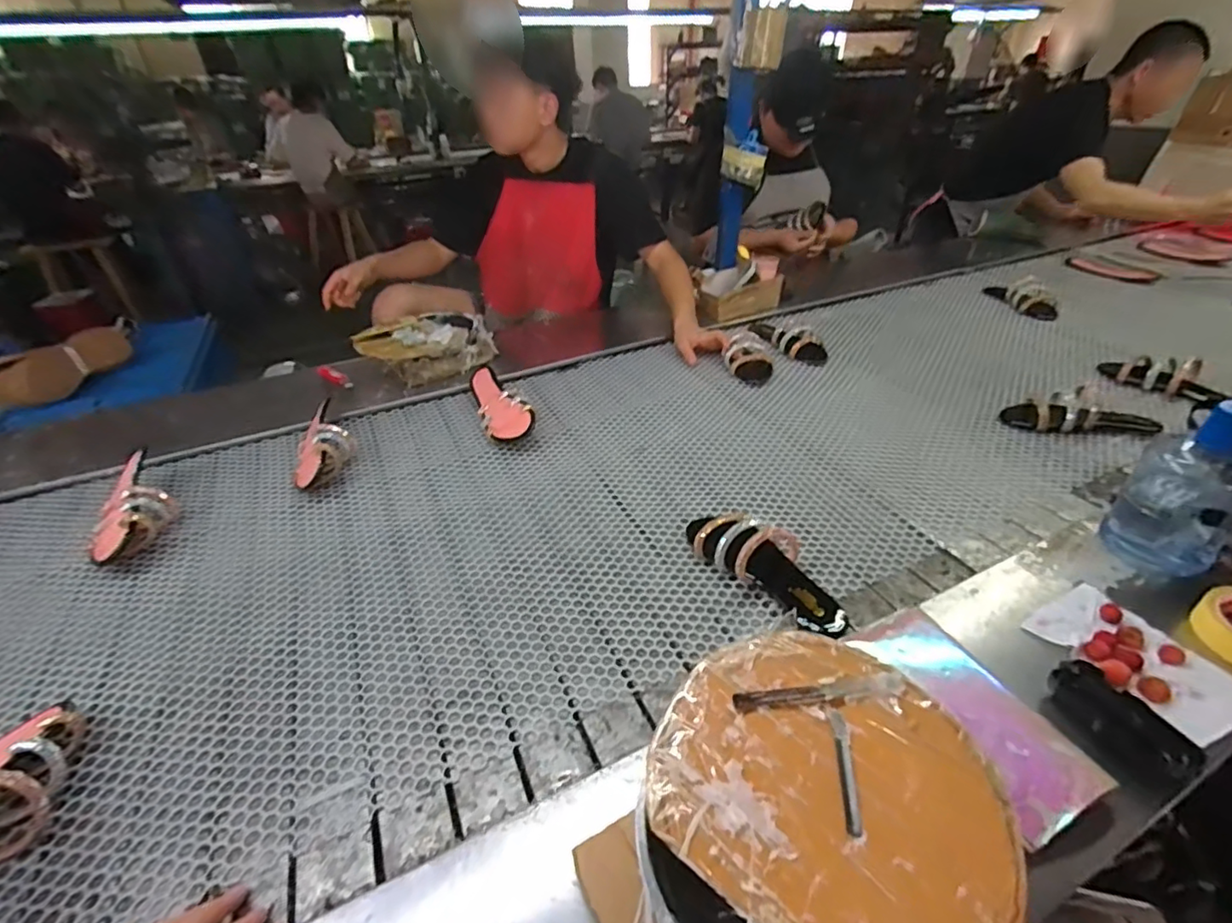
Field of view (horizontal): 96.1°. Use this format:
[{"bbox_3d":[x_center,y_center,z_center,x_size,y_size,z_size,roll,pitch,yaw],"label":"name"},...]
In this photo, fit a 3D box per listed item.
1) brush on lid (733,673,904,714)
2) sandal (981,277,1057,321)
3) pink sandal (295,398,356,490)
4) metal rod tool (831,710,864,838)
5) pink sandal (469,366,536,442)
[{"bbox_3d":[0.169,0.194,0.463,0.141,0.007,0.018,-6,36,-3],"label":"brush on lid"},{"bbox_3d":[1.050,-0.444,1.433,0.085,0.071,0.236,0,36,5],"label":"sandal"},{"bbox_3d":[-0.506,-0.032,0.951,0.091,0.083,0.185,-18,38,-20],"label":"pink sandal"},{"bbox_3d":[0.174,0.232,0.418,0.013,0.004,0.088,3,36,9],"label":"metal rod tool"},{"bbox_3d":[-0.218,-0.106,1.047,0.085,0.075,0.199,-15,37,-16],"label":"pink sandal"}]

